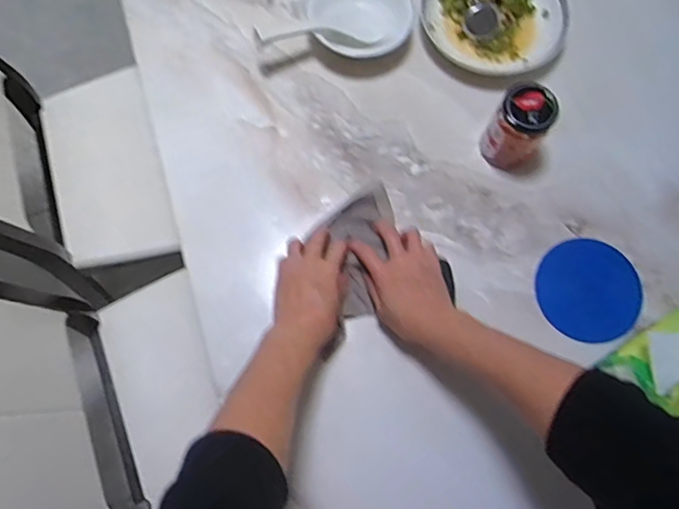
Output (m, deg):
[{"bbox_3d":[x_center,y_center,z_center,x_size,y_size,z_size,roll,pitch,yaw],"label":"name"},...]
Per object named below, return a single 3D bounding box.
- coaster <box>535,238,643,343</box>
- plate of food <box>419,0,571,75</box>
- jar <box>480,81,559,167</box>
[{"bbox_3d":[0.307,0.043,0.680,0.123,0.009,0.124,0,74,-1],"label":"coaster"},{"bbox_3d":[0.216,-0.332,0.766,0.176,0.038,0.191,0,74,-1],"label":"plate of food"},{"bbox_3d":[0.219,-0.157,0.680,0.061,0.099,0.060,0,74,-1],"label":"jar"}]

